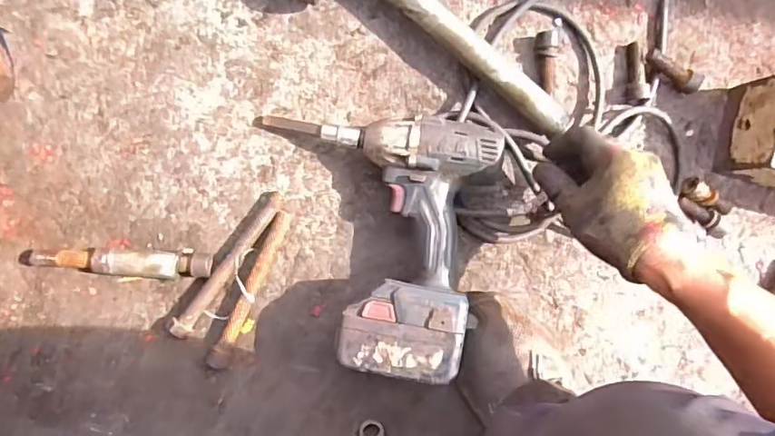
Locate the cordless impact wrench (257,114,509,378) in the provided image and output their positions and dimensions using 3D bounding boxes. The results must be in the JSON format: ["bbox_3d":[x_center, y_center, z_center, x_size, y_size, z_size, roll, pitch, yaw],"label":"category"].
[{"bbox_3d":[-0.009,0.023,0.499,0.226,0.087,0.238,2,88,-6],"label":"cordless impact wrench"}]

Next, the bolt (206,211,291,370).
[{"bbox_3d":[-0.137,0.073,0.520,0.019,0.019,0.168,25,86,-4],"label":"bolt"}]

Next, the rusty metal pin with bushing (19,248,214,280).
[{"bbox_3d":[-0.264,0.044,0.501,0.180,0.028,0.026,1,88,-6],"label":"rusty metal pin with bushing"}]

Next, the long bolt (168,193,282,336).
[{"bbox_3d":[-0.159,0.045,0.516,0.022,0.021,0.166,34,85,-4],"label":"long bolt"}]

